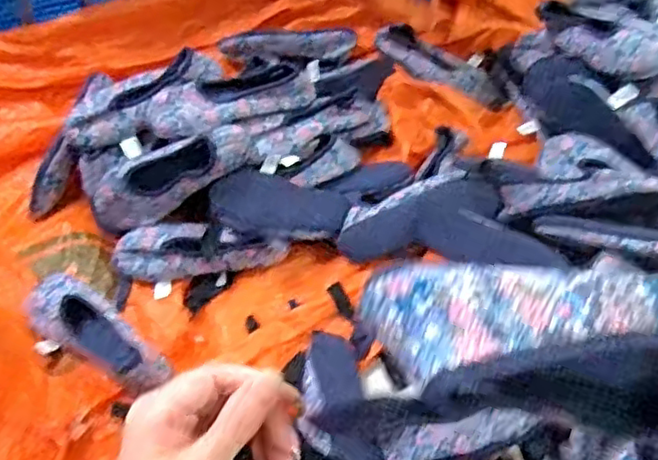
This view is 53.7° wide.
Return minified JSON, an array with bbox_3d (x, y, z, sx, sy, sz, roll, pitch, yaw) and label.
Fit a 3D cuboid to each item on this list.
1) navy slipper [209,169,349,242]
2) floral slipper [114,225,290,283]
[{"bbox_3d":[-0.074,-0.035,0.993,0.205,0.027,0.090,11,80,-16],"label":"navy slipper"},{"bbox_3d":[-0.194,0.034,0.990,0.255,0.063,0.076,-5,56,1],"label":"floral slipper"}]

